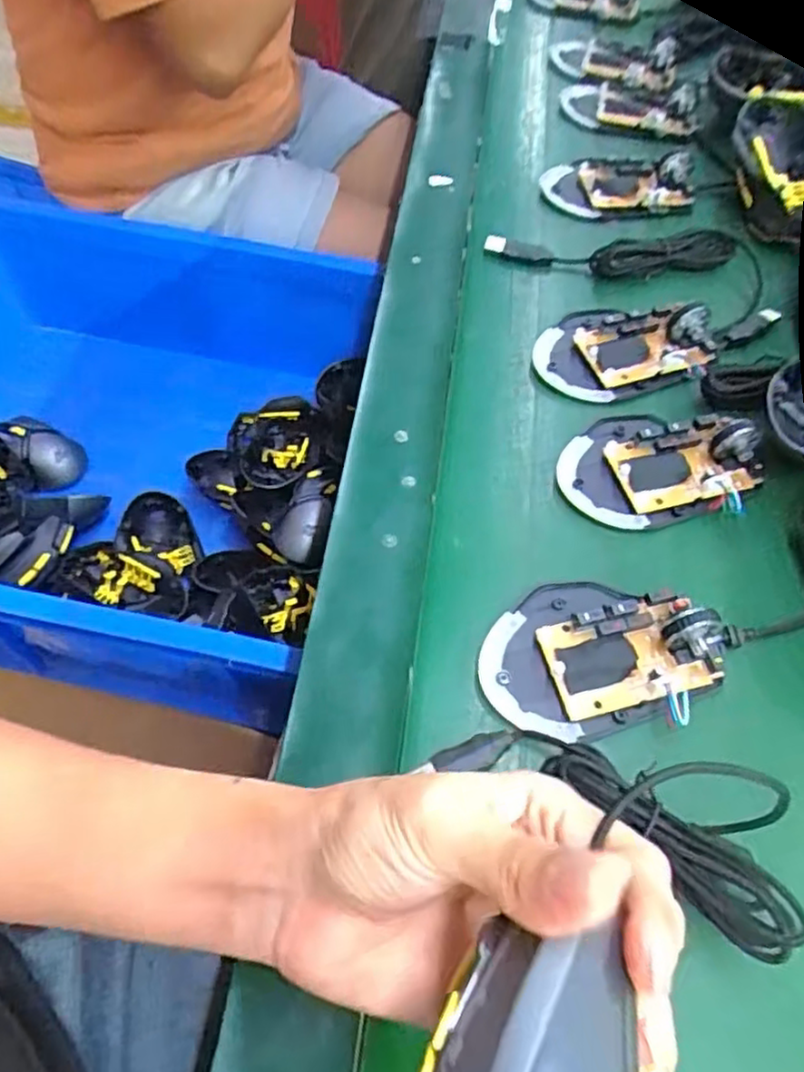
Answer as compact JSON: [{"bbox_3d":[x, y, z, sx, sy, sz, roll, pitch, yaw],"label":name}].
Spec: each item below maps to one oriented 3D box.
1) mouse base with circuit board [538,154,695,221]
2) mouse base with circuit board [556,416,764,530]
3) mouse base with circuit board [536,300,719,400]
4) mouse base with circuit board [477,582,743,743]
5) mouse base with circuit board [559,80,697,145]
[{"bbox_3d":[0.158,-0.256,0.505,0.105,0.032,0.052,5,61,5],"label":"mouse base with circuit board"},{"bbox_3d":[0.136,-0.043,0.370,0.101,0.031,0.069,-9,61,-2],"label":"mouse base with circuit board"},{"bbox_3d":[0.133,-0.119,0.418,0.105,0.030,0.064,-15,61,-6],"label":"mouse base with circuit board"},{"bbox_3d":[0.095,0.048,0.313,0.117,0.030,0.072,-9,61,-2],"label":"mouse base with circuit board"},{"bbox_3d":[0.185,-0.351,0.566,0.100,0.030,0.063,0,61,3],"label":"mouse base with circuit board"}]

